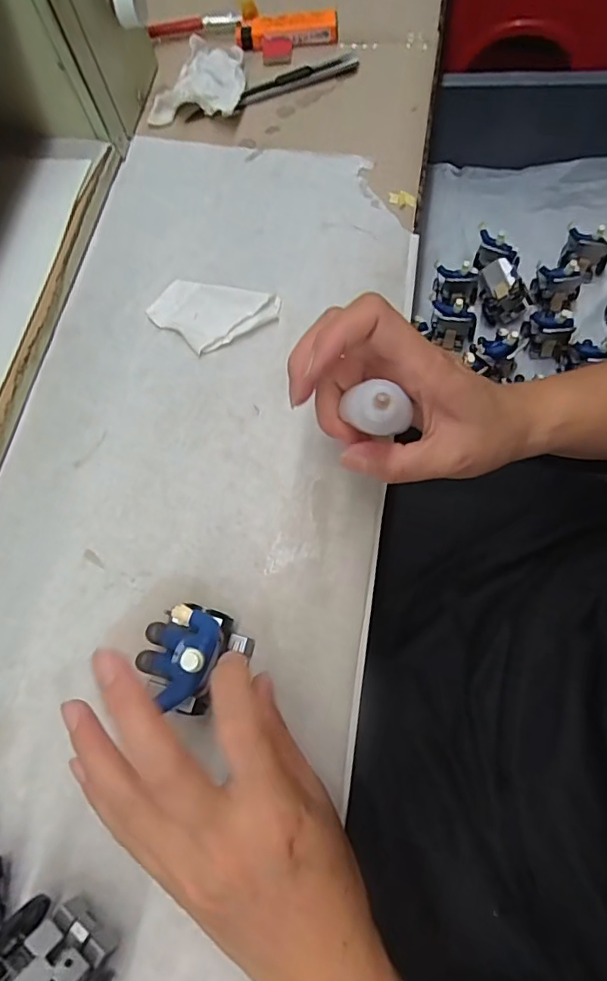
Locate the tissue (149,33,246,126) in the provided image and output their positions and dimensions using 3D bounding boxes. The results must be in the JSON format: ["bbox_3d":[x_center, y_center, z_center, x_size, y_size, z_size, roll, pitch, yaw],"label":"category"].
[{"bbox_3d":[-0.076,-0.315,0.399,0.067,0.018,0.079,4,71,6],"label":"tissue"}]

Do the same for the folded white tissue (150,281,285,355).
[{"bbox_3d":[-0.058,-0.110,0.333,0.081,0.008,0.047,5,71,7],"label":"folded white tissue"}]

